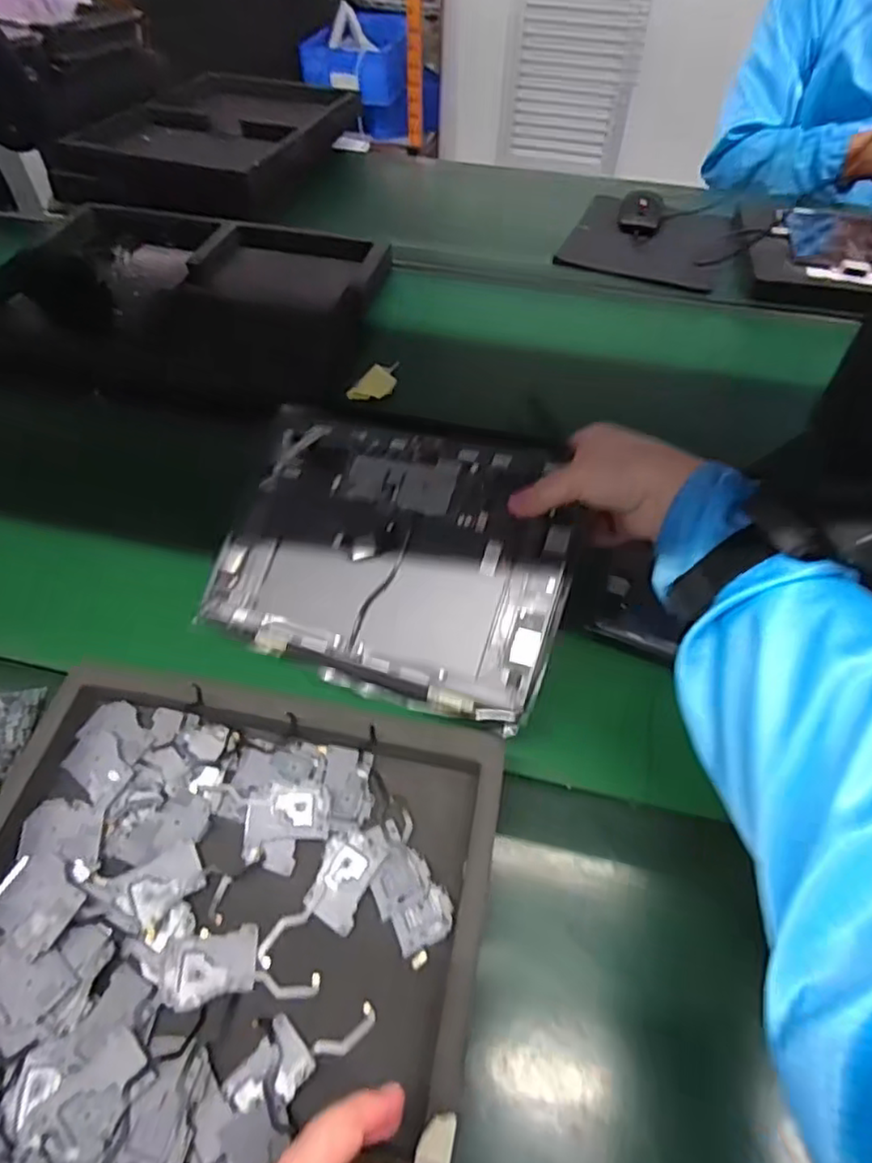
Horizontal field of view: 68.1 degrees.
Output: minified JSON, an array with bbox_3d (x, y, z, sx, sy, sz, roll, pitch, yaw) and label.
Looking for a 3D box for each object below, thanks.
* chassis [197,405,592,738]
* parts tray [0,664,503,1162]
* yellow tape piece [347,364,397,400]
[{"bbox_3d":[-0.036,-0.019,0.449,0.251,0.009,0.182,15,80,22],"label":"chassis"},{"bbox_3d":[-0.132,0.240,0.301,0.281,0.042,0.400,8,50,5],"label":"parts tray"},{"bbox_3d":[-0.067,-0.209,0.684,0.034,0.010,0.055,22,55,16],"label":"yellow tape piece"}]

